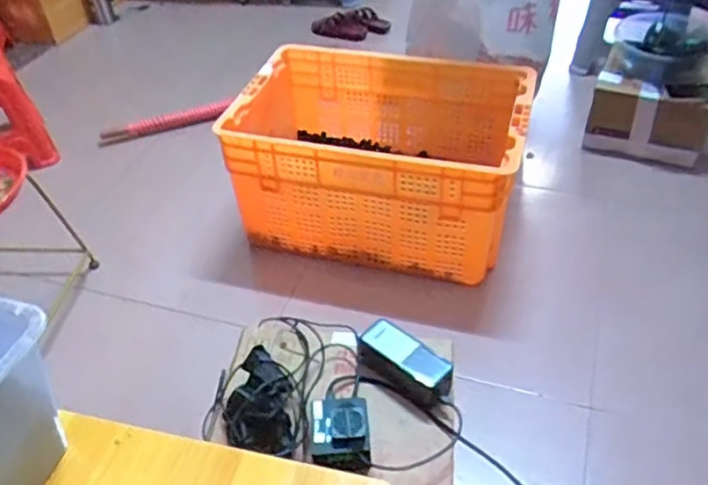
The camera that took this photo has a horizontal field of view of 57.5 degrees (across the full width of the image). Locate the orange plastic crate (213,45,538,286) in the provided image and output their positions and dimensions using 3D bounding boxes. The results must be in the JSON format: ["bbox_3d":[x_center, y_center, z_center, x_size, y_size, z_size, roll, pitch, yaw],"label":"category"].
[{"bbox_3d":[0.048,-0.195,1.441,0.628,0.298,0.419,10,44,15],"label":"orange plastic crate"}]

